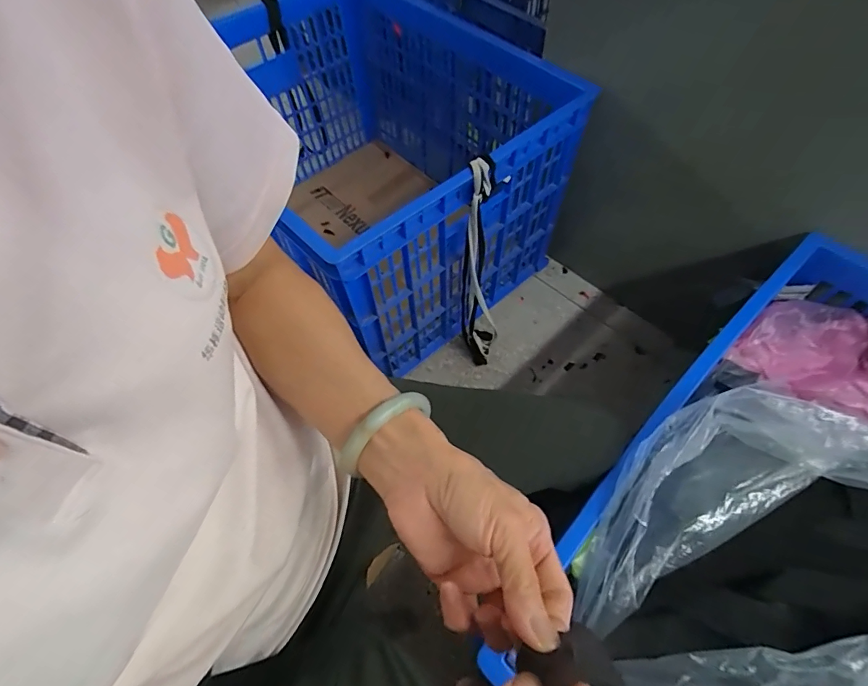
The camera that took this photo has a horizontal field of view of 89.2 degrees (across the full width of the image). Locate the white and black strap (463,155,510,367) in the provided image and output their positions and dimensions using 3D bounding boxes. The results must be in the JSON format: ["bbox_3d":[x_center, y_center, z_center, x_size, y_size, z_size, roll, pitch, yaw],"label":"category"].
[{"bbox_3d":[0.107,-0.147,0.929,0.084,0.494,0.162,-4,59,0],"label":"white and black strap"}]

